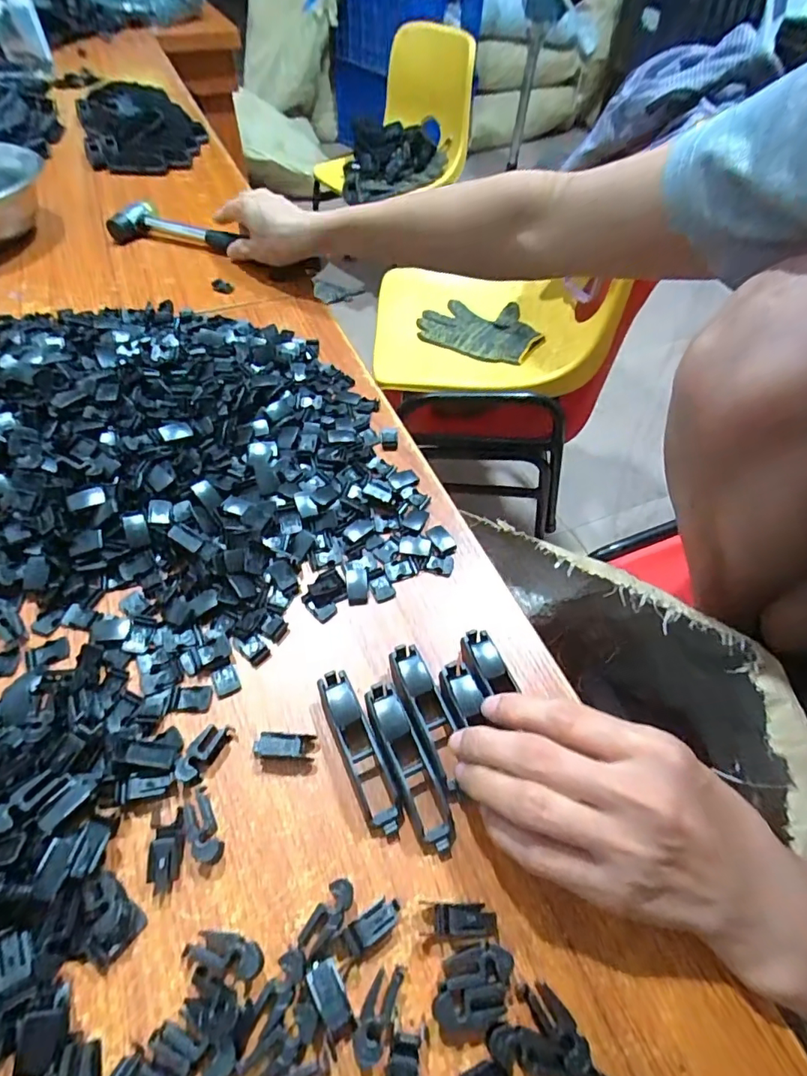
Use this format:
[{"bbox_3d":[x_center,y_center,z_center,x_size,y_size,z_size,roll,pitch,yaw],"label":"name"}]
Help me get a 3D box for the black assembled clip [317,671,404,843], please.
[{"bbox_3d":[-0.022,0.101,0.236,0.017,0.015,0.076,-20,59,-16],"label":"black assembled clip"}]

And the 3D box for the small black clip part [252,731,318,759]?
[{"bbox_3d":[-0.056,0.099,0.238,0.027,0.010,0.011,-3,56,-5],"label":"small black clip part"}]

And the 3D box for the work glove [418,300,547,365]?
[{"bbox_3d":[0.127,-0.344,0.828,0.198,0.025,0.136,22,56,14],"label":"work glove"}]

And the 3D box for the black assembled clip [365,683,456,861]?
[{"bbox_3d":[0.002,0.105,0.233,0.017,0.014,0.077,-20,59,-16],"label":"black assembled clip"}]

